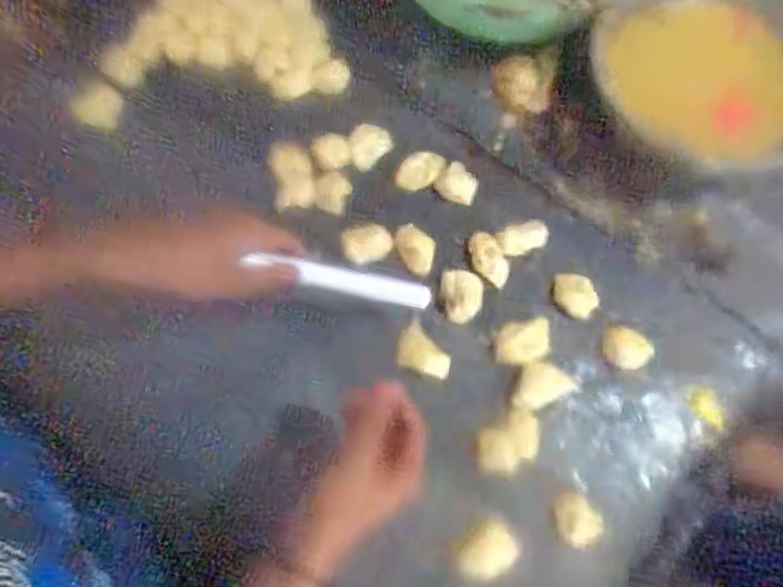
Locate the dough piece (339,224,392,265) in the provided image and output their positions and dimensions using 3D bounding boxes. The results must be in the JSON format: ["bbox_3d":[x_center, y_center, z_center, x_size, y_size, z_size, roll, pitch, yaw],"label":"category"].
[{"bbox_3d":[-0.027,-0.055,0.677,0.054,0.024,0.036,-10,72,-4],"label":"dough piece"}]

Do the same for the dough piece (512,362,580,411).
[{"bbox_3d":[0.151,0.095,0.603,0.052,0.020,0.047,20,72,6],"label":"dough piece"}]

